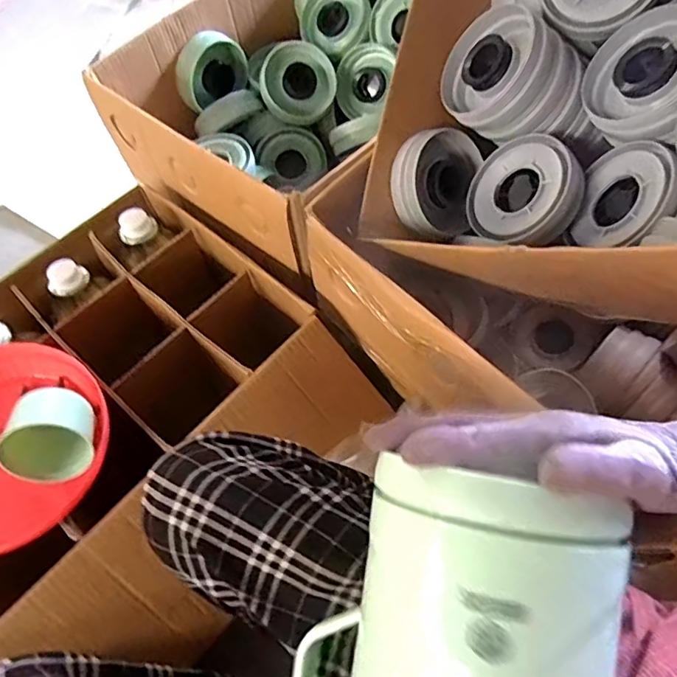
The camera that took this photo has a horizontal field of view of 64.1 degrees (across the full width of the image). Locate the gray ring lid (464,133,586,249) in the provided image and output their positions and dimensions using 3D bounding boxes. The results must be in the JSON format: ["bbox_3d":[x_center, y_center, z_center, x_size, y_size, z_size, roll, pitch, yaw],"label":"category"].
[{"bbox_3d":[0.226,-0.178,0.661,0.127,0.040,0.128,-7,79,38],"label":"gray ring lid"}]

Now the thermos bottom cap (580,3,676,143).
[{"bbox_3d":[0.341,-0.287,0.591,0.132,0.050,0.139,-5,82,42],"label":"thermos bottom cap"}]

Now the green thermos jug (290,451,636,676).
[{"bbox_3d":[0.053,0.206,0.288,0.154,0.134,0.259,8,77,19],"label":"green thermos jug"}]

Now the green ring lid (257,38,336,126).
[{"bbox_3d":[-0.075,-0.466,0.986,0.136,0.133,0.028,-49,22,0],"label":"green ring lid"}]

